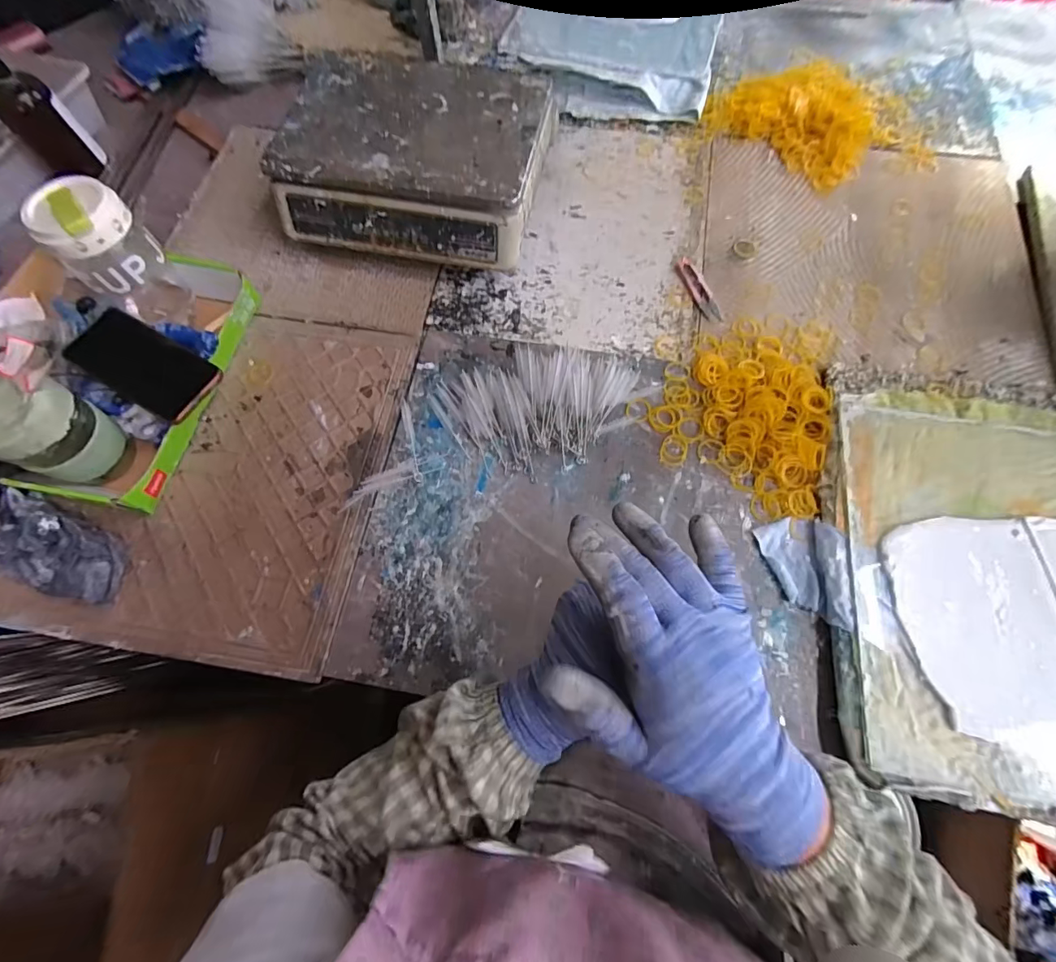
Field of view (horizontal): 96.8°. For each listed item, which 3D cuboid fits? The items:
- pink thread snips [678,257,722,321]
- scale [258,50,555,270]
[{"bbox_3d":[0.215,-0.245,0.595,0.025,0.005,0.102,-16,68,-4],"label":"pink thread snips"},{"bbox_3d":[-0.134,-0.395,0.591,0.293,0.115,0.231,11,69,6],"label":"scale"}]

